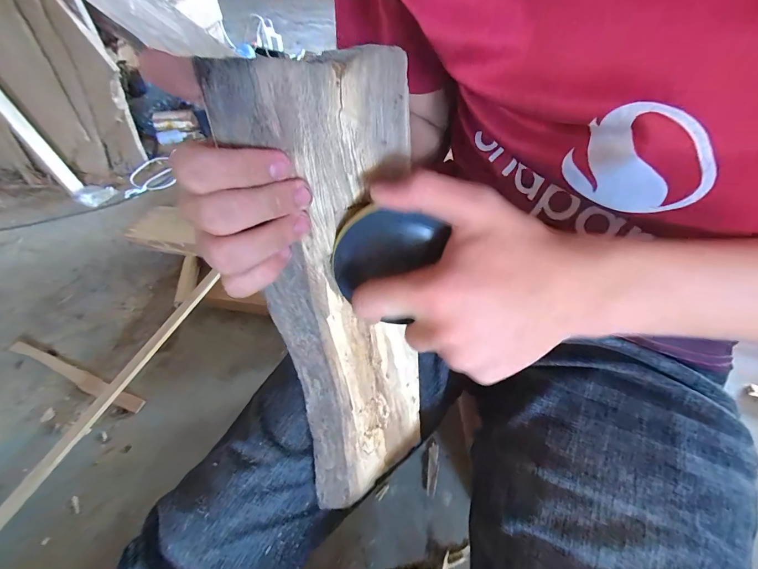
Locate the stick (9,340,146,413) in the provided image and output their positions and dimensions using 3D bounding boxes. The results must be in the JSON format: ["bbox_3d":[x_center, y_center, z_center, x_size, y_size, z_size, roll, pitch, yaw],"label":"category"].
[{"bbox_3d":[-0.539,0.149,0.565,0.325,0.024,0.025,17,54,16],"label":"stick"}]

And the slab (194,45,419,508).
[{"bbox_3d":[-0.018,0.029,0.238,0.109,0.323,0.014,-23,31,-29],"label":"slab"}]

